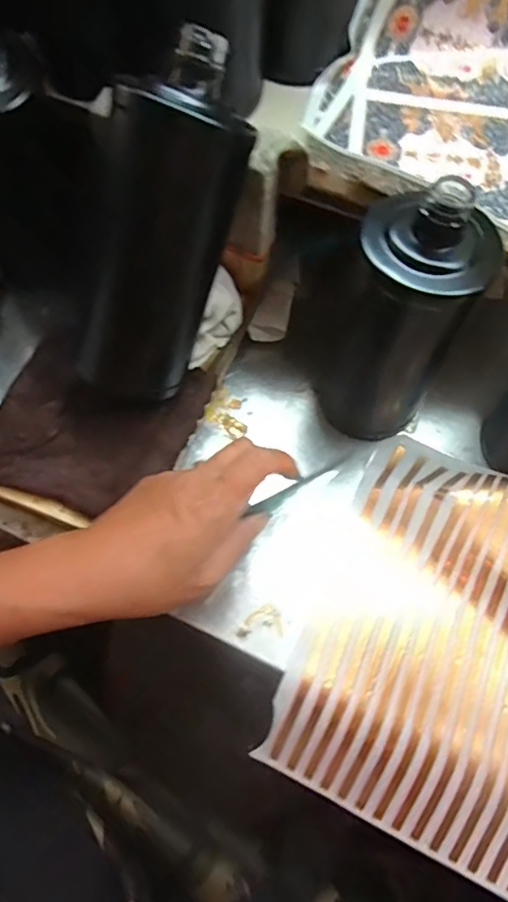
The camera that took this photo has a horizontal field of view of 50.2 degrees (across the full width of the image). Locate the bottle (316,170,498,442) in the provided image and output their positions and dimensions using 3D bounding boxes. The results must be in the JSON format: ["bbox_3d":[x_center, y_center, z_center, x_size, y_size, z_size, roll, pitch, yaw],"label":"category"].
[{"bbox_3d":[0.093,-0.082,0.354,0.072,0.190,0.073,18,71,6],"label":"bottle"}]

